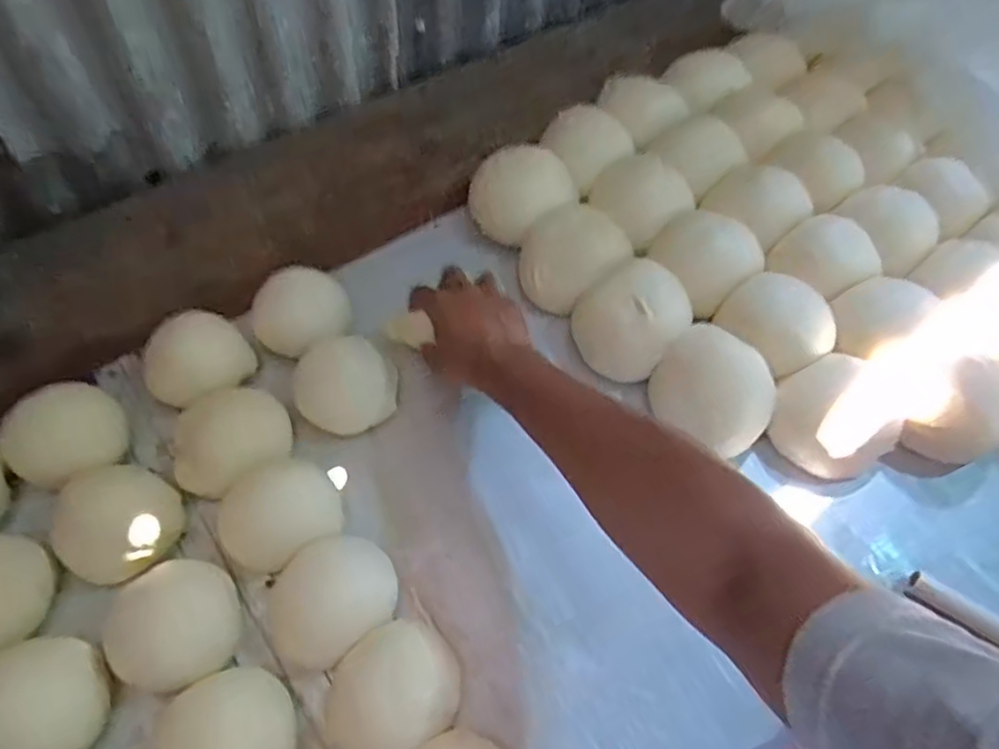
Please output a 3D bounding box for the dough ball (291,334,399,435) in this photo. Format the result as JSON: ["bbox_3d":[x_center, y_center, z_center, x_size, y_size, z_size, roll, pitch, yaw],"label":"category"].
[{"bbox_3d":[-0.141,0.009,0.595,0.091,0.039,0.079,-18,61,-15],"label":"dough ball"}]

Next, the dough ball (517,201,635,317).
[{"bbox_3d":[0.077,-0.124,0.674,0.102,0.061,0.093,2,58,-4],"label":"dough ball"}]

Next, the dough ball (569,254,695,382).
[{"bbox_3d":[0.133,-0.058,0.638,0.104,0.062,0.095,2,58,-4],"label":"dough ball"}]

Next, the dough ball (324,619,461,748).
[{"bbox_3d":[-0.075,0.225,0.458,0.100,0.066,0.079,-29,65,-21],"label":"dough ball"}]

